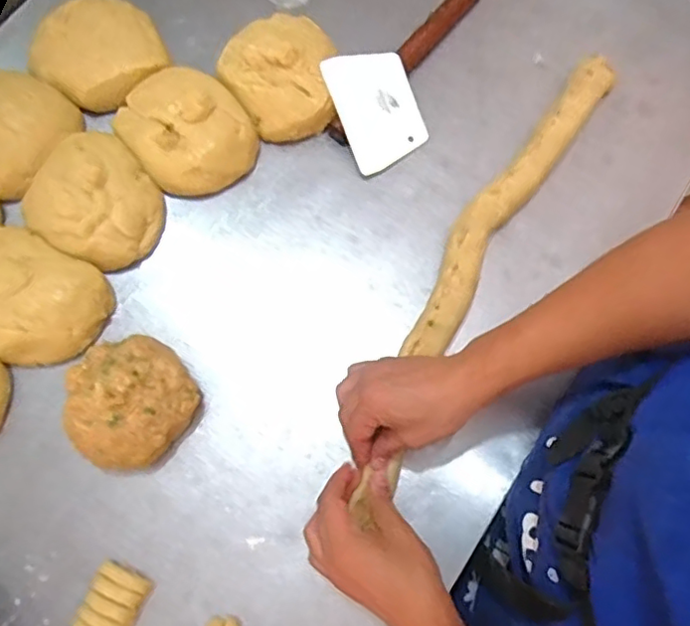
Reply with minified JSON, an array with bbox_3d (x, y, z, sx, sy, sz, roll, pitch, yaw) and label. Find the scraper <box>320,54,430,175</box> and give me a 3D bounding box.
[{"bbox_3d":[0.037,-0.232,0.670,0.091,0.005,0.128,-25,96,-11],"label":"scraper"}]

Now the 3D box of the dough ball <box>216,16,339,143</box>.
[{"bbox_3d":[-0.065,-0.273,0.670,0.130,0.057,0.147,-30,78,-9],"label":"dough ball"}]

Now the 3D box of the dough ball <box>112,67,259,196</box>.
[{"bbox_3d":[-0.173,-0.203,0.656,0.128,0.057,0.147,-37,79,-10],"label":"dough ball"}]

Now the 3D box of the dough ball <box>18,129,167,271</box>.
[{"bbox_3d":[-0.257,-0.119,0.623,0.126,0.051,0.127,0,75,-2],"label":"dough ball"}]

